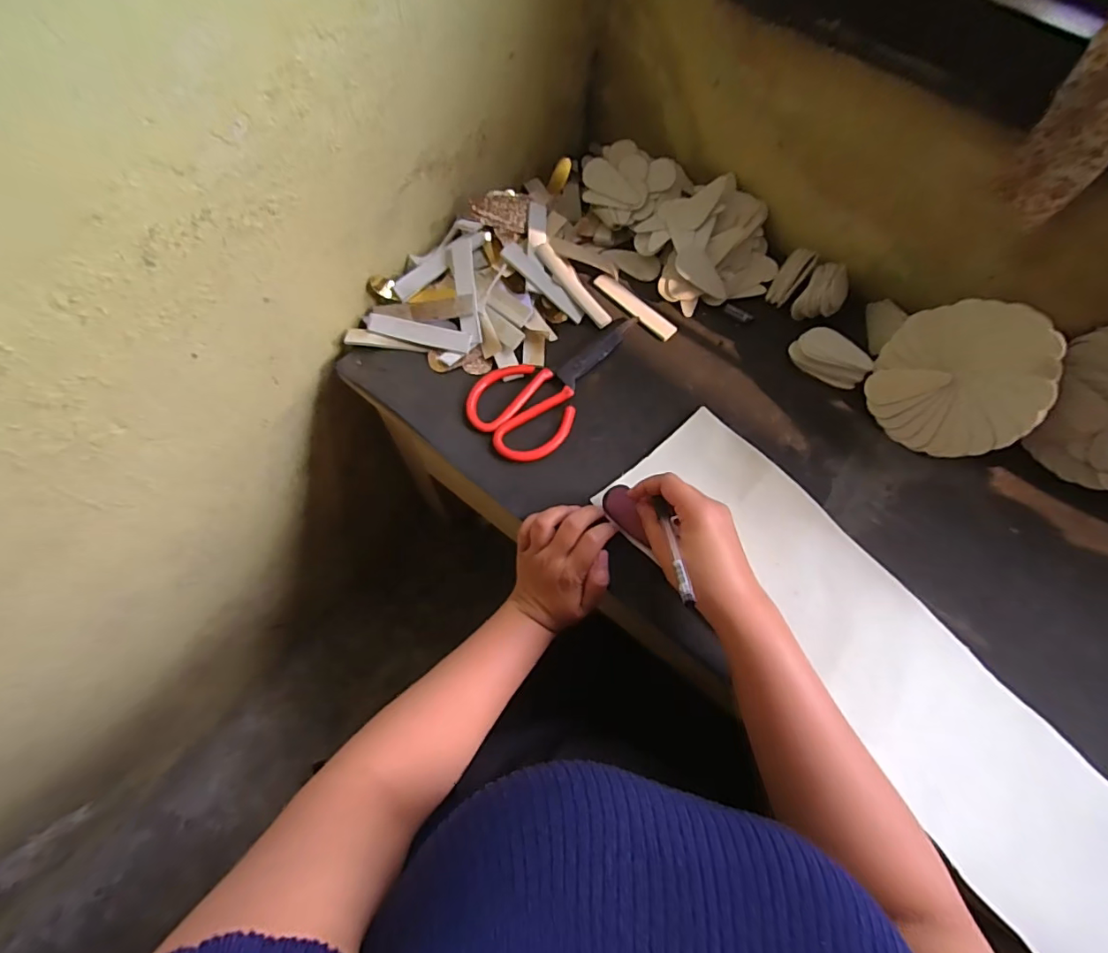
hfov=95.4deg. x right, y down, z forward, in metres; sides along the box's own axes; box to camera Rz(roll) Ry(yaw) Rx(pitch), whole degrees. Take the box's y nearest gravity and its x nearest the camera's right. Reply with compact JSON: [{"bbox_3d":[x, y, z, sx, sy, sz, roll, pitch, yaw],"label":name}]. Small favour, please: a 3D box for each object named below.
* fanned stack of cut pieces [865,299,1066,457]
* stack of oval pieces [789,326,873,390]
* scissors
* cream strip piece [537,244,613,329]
[{"bbox_3d":[0.359,-0.088,0.452,0.030,0.130,0.132,-1,94,-33],"label":"fanned stack of cut pieces"},{"bbox_3d":[0.284,-0.122,0.521,0.036,0.028,0.073,-39,75,-16],"label":"stack of oval pieces"},{"bbox_3d":[0.004,-0.105,0.505,0.097,0.015,0.202,37,71,11],"label":"scissors"},{"bbox_3d":[0.022,-0.203,0.538,0.022,0.006,0.108,-41,91,-17],"label":"cream strip piece"}]

